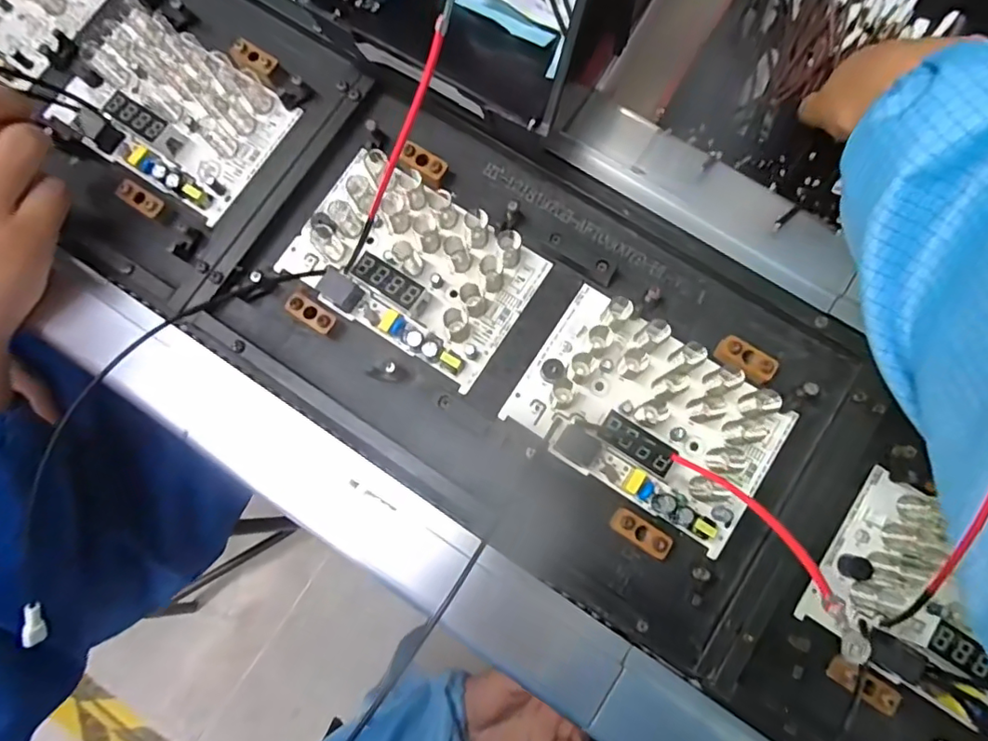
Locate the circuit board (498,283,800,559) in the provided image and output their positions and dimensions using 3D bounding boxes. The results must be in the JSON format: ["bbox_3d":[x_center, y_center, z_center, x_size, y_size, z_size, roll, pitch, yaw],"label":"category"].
[{"bbox_3d":[0.084,0.022,0.292,0.134,0.019,0.088,33,85,4],"label":"circuit board"}]

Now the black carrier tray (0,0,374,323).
[{"bbox_3d":[-0.275,-0.202,0.352,0.358,0.038,0.186,34,85,4],"label":"black carrier tray"}]

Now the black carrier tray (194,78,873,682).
[{"bbox_3d":[0.019,-0.015,0.303,0.321,0.024,0.193,34,81,7],"label":"black carrier tray"}]

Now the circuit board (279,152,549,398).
[{"bbox_3d":[-0.047,-0.063,0.309,0.133,0.018,0.086,33,85,4],"label":"circuit board"}]

